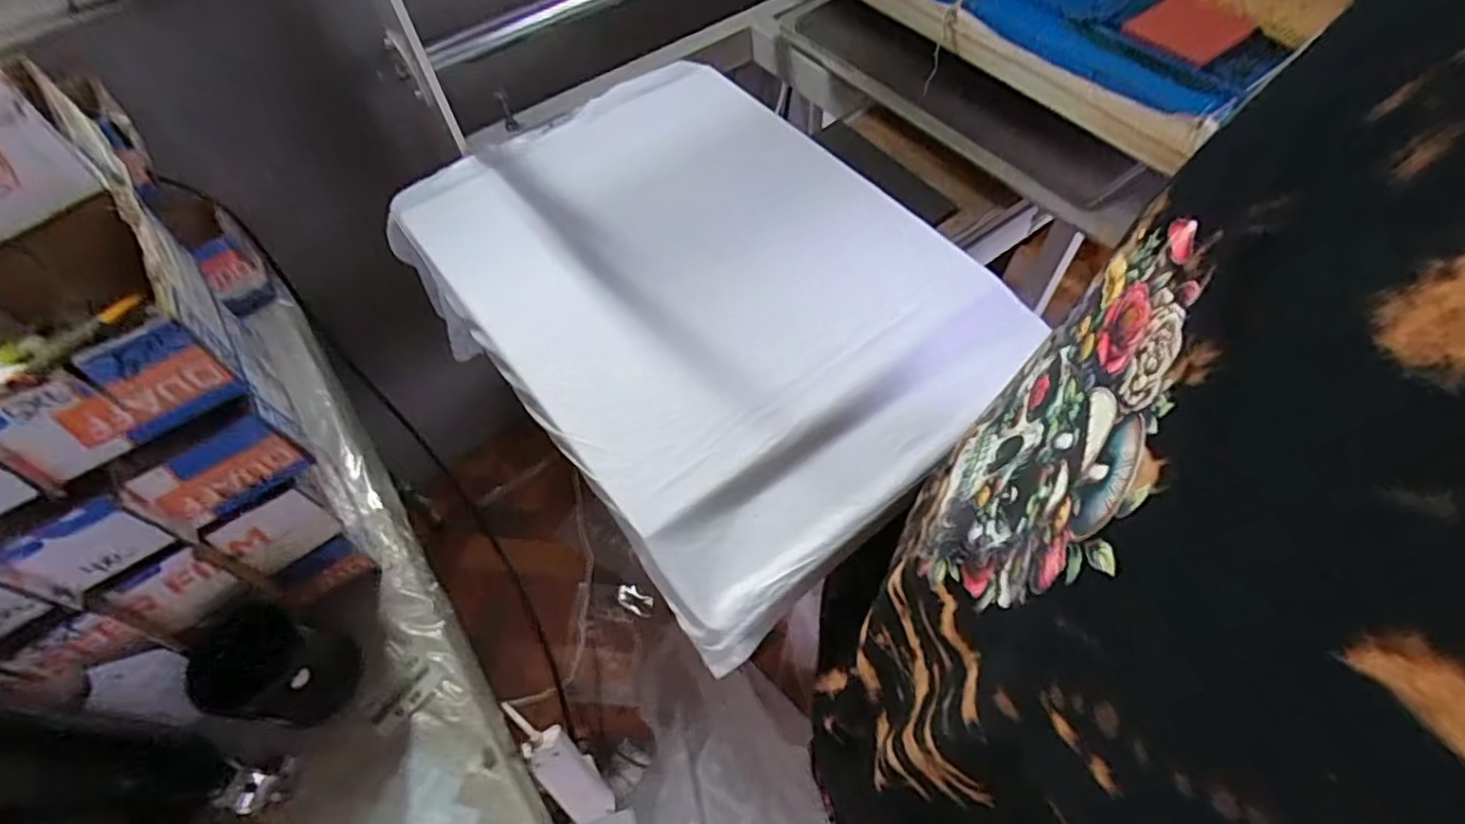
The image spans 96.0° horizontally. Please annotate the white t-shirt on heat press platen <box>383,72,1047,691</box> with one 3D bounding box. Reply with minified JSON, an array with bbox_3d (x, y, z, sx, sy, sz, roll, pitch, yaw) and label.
[{"bbox_3d":[-0.041,-0.146,0.653,0.445,0.039,0.613,-36,63,-18],"label":"white t-shirt on heat press platen"}]

